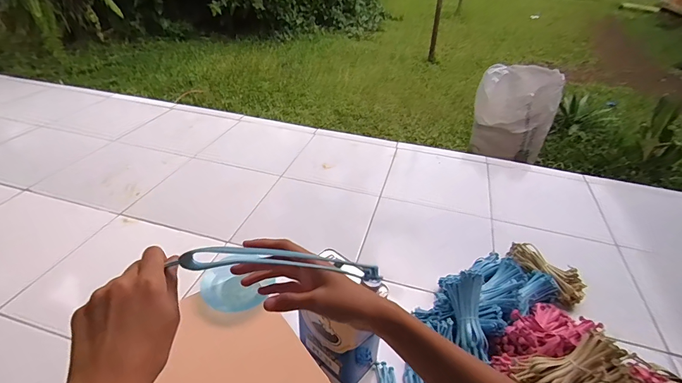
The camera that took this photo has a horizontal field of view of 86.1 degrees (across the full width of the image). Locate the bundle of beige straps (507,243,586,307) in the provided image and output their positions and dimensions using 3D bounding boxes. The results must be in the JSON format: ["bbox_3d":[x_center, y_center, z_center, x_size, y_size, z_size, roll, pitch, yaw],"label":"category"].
[{"bbox_3d":[0.577,0.220,1.042,0.078,0.051,0.233,-13,39,-21],"label":"bundle of beige straps"}]

